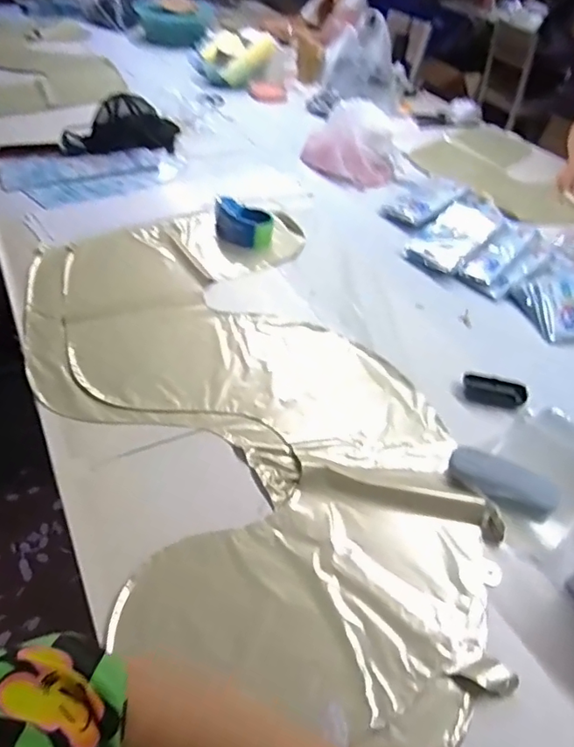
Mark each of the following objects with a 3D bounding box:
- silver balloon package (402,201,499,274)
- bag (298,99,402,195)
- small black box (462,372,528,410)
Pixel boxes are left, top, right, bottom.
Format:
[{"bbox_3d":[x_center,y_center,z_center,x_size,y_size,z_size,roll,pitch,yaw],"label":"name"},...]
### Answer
[{"bbox_3d":[0.405,-0.339,1.295,0.233,0.019,0.155,-42,52,-20],"label":"silver balloon package"},{"bbox_3d":[0.209,-0.717,1.610,0.306,0.190,0.157,5,40,7],"label":"bag"},{"bbox_3d":[0.378,0.031,0.949,0.107,0.026,0.061,12,43,5],"label":"small black box"}]

